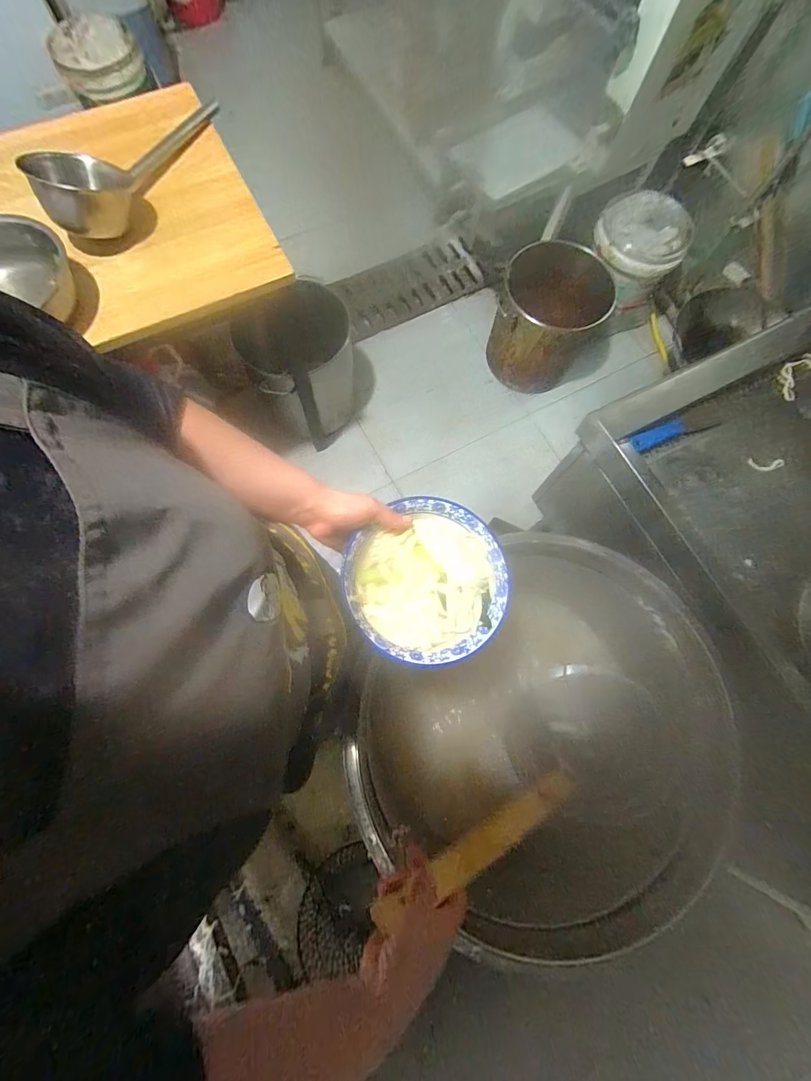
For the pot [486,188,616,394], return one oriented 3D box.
[{"bbox_3d":[0.514,-0.803,1.522,0.362,0.397,0.379,1,75,-2],"label":"pot"}]

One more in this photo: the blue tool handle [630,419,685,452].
[{"bbox_3d":[0.461,-0.191,0.764,0.121,0.022,0.028,-22,77,-8],"label":"blue tool handle"}]

